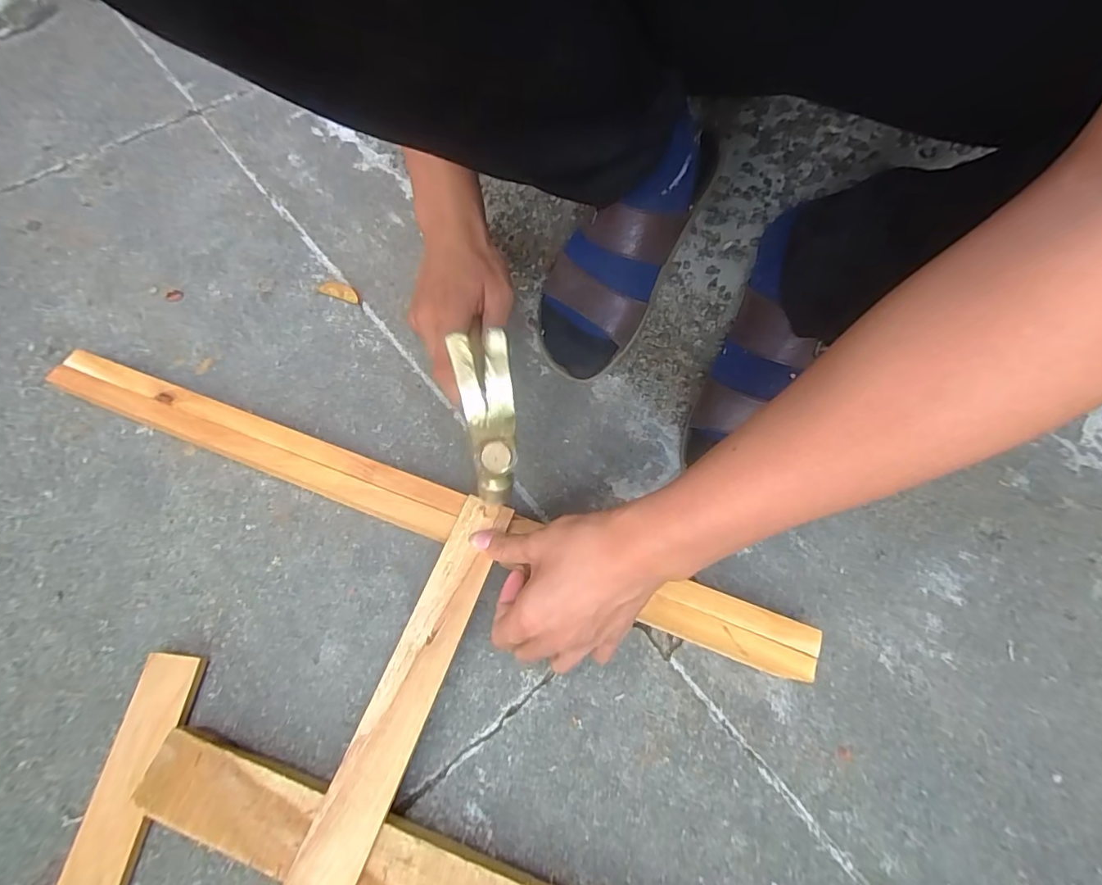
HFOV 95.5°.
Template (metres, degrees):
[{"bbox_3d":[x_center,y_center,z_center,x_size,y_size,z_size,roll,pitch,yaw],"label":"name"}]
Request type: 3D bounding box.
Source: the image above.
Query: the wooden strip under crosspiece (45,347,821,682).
[{"bbox_3d":[-0.137,0.043,0.420,0.692,0.018,0.042,19,66,9],"label":"wooden strip under crosspiece"}]

